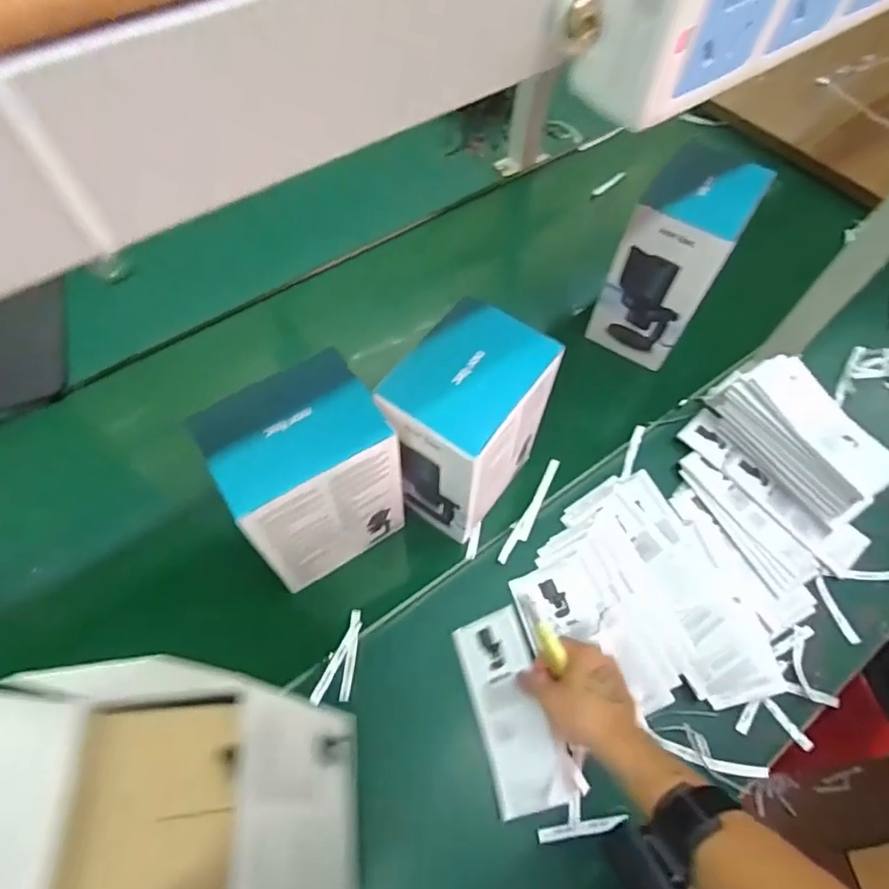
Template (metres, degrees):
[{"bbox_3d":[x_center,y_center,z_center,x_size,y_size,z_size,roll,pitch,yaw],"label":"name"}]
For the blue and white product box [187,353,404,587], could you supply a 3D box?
[{"bbox_3d":[-0.133,0.039,0.578,0.152,0.221,0.109,-29,68,-18],"label":"blue and white product box"}]

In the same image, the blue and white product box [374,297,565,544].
[{"bbox_3d":[0.024,-0.013,0.608,0.118,0.225,0.155,35,65,14],"label":"blue and white product box"}]

